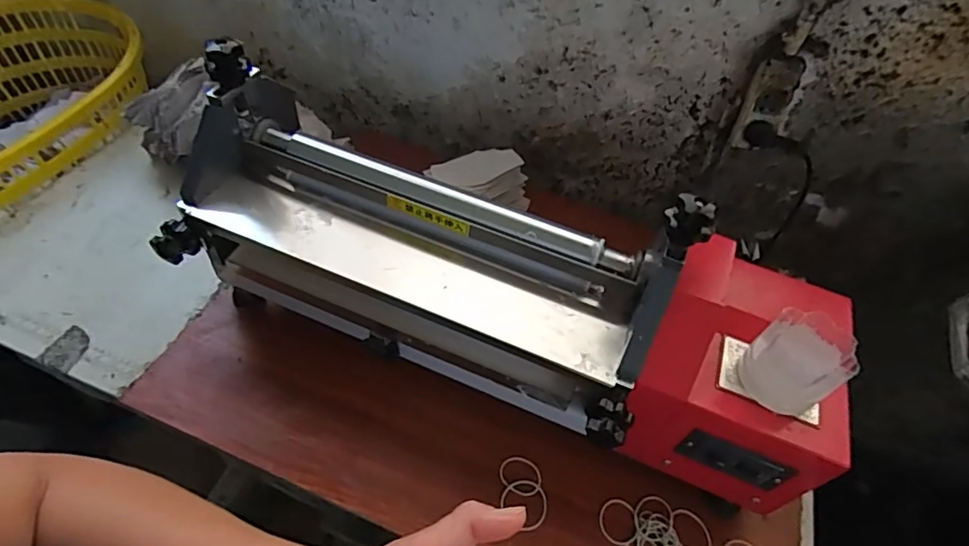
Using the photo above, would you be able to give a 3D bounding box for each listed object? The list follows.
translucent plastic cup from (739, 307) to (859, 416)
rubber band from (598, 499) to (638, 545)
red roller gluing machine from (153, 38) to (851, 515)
[{"bbox_3d":[0.294,0.085,0.512,0.085,0.067,0.075,-29,59,-26],"label":"translucent plastic cup"},{"bbox_3d":[0.152,0.285,0.620,0.042,0.005,0.050,5,50,-2],"label":"rubber band"},{"bbox_3d":[0.011,0.012,0.605,0.734,0.266,0.228,19,51,10],"label":"red roller gluing machine"}]

